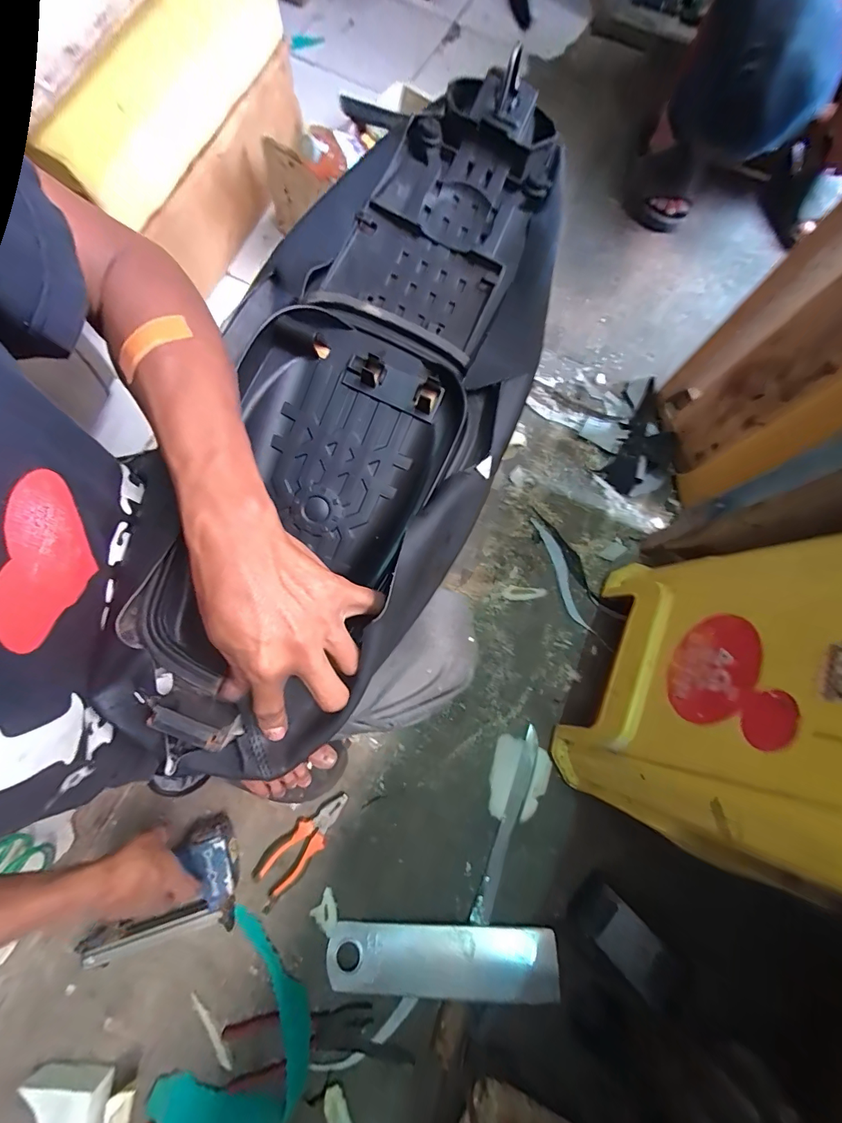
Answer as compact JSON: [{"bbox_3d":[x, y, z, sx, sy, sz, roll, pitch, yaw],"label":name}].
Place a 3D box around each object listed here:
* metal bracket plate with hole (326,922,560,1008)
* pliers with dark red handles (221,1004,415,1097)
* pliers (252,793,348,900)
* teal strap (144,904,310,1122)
[{"bbox_3d":[0.027,0.546,0.564,0.305,0.010,0.080,-2,64,4],"label":"metal bracket plate with hole"},{"bbox_3d":[-0.137,0.637,0.549,0.240,0.020,0.069,-7,77,-3],"label":"pliers with dark red handles"},{"bbox_3d":[-0.168,0.403,0.598,0.054,0.030,0.156,43,79,8],"label":"pliers"},{"bbox_3d":[-0.227,0.627,0.538,0.169,0.037,0.234,25,77,5],"label":"teal strap"}]

